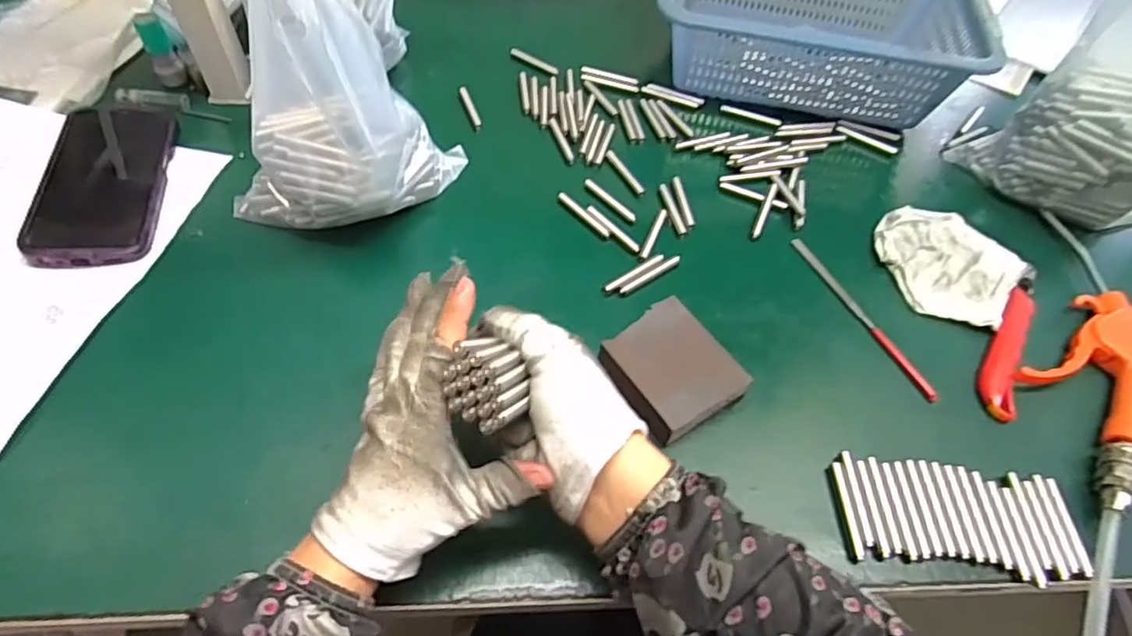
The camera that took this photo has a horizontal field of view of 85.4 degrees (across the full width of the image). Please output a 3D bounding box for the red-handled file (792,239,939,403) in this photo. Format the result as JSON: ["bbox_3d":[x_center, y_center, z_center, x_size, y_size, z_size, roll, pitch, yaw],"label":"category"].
[{"bbox_3d":[0.221,-0.004,0.462,0.011,0.006,0.158,-18,58,-17],"label":"red-handled file"}]

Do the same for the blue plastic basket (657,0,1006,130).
[{"bbox_3d":[0.249,-0.315,0.636,0.302,0.091,0.241,14,55,5],"label":"blue plastic basket"}]

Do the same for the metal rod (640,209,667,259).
[{"bbox_3d":[0.070,-0.068,0.491,0.008,0.004,0.059,21,55,10],"label":"metal rod"}]

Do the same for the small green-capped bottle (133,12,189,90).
[{"bbox_3d":[-0.363,-0.240,0.549,0.024,0.056,0.028,-28,61,-22],"label":"small green-capped bottle"}]

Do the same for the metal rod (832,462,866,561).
[{"bbox_3d":[0.170,0.115,0.369,0.006,0.004,0.058,3,54,-3],"label":"metal rod"}]

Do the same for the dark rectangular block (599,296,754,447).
[{"bbox_3d":[0.067,0.036,0.404,0.075,0.030,0.079,-29,62,-23],"label":"dark rectangular block"}]

